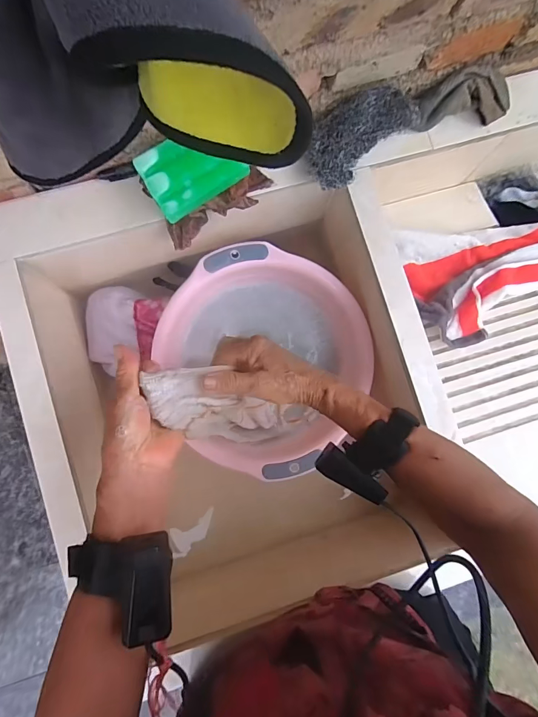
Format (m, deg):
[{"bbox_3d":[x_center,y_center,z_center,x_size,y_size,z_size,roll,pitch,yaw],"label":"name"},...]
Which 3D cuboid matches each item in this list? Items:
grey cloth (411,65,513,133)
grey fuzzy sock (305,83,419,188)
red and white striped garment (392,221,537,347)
[{"bbox_3d":[0.236,-0.315,0.471,0.117,0.034,0.048,-8,88,-5],"label":"grey cloth"},{"bbox_3d":[0.100,-0.262,0.442,0.133,0.032,0.073,-42,91,-5],"label":"grey fuzzy sock"},{"bbox_3d":[0.335,-0.112,0.544,0.278,0.060,0.167,-5,88,-5],"label":"red and white striped garment"}]

